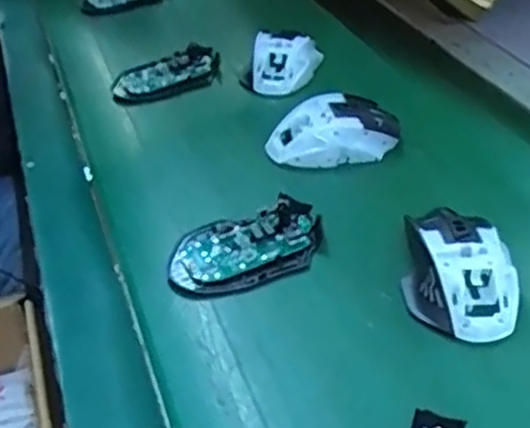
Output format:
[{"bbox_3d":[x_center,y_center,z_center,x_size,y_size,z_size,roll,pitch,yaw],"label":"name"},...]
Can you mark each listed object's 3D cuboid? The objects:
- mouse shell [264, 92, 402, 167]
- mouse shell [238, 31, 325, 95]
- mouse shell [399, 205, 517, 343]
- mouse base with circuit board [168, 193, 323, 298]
[{"bbox_3d":[0.061,-0.074,0.602,0.116,0.035,0.060,-8,39,-6],"label":"mouse shell"},{"bbox_3d":[0.016,-0.154,0.704,0.067,0.039,0.076,11,41,17],"label":"mouse shell"},{"bbox_3d":[0.131,0.034,0.468,0.072,0.037,0.108,0,39,4],"label":"mouse shell"},{"bbox_3d":[-0.013,0.024,0.505,0.113,0.021,0.064,-11,40,-10],"label":"mouse base with circuit board"}]

